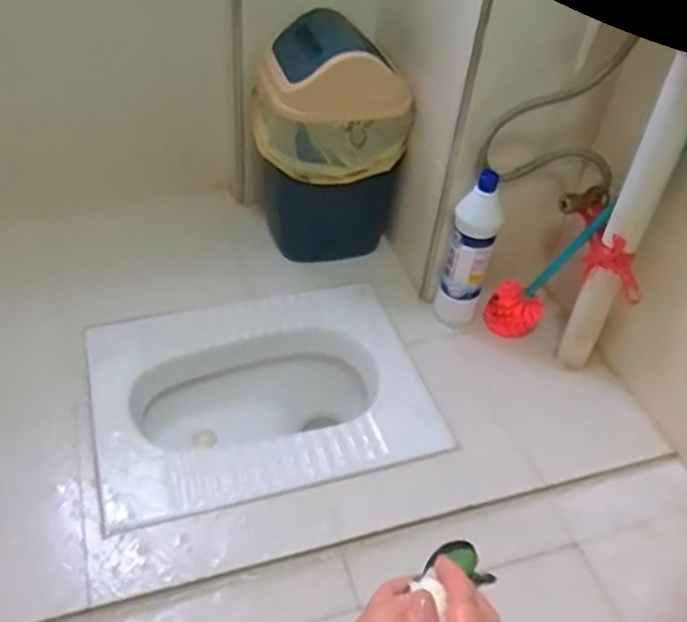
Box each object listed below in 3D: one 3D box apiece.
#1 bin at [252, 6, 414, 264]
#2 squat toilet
[{"bbox_3d":[-0.026,-0.282,1.218,0.245,0.387,0.245,4,42,-3],"label":"bin"},{"bbox_3d":[-0.129,0.151,1.074,0.473,0.138,0.355,-11,45,-18],"label":"squat toilet"}]

